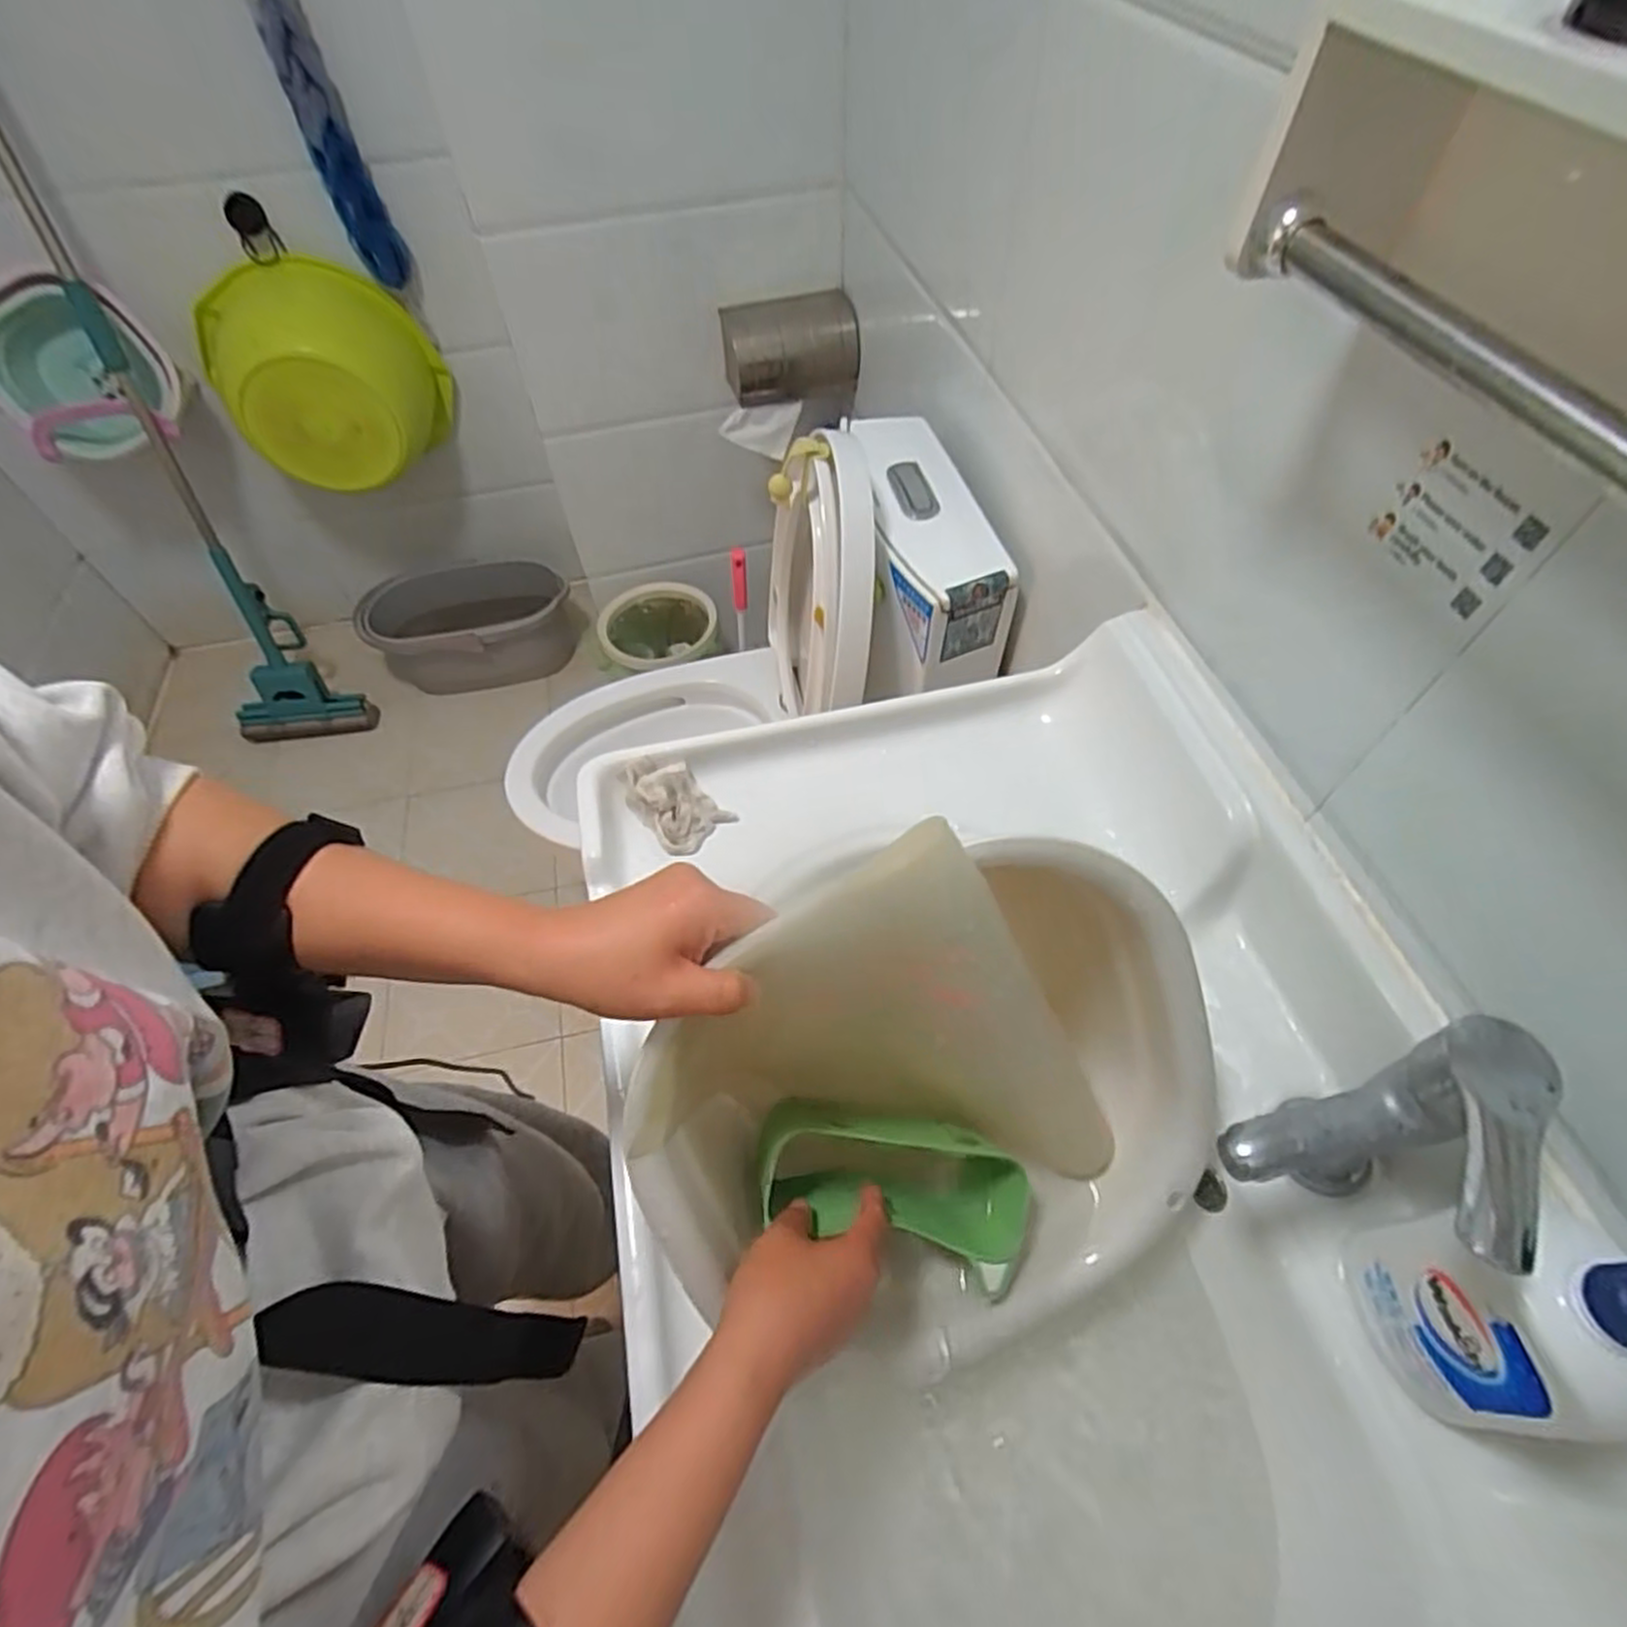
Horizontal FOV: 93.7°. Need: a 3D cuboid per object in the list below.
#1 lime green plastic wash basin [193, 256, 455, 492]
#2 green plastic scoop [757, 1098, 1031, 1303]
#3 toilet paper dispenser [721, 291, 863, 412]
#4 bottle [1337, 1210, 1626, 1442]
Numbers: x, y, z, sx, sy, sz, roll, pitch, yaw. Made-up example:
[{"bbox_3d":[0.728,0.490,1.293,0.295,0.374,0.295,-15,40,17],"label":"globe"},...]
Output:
[{"bbox_3d":[-0.933,-0.816,1.448,0.387,0.315,0.229,3,56,3],"label":"lime green plastic wash basin"},{"bbox_3d":[0.046,0.223,0.461,0.163,0.100,0.083,7,56,6],"label":"green plastic scoop"},{"bbox_3d":[-0.039,-0.785,1.290,0.227,0.121,0.118,-4,56,-2],"label":"toilet paper dispenser"},{"bbox_3d":[0.331,0.230,0.348,0.054,0.193,0.095,-5,56,-2],"label":"bottle"}]

